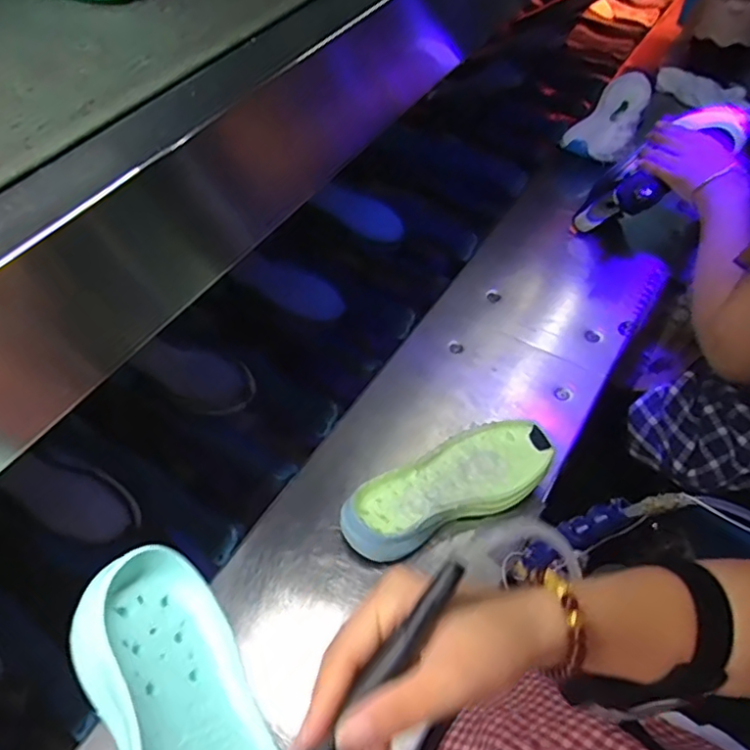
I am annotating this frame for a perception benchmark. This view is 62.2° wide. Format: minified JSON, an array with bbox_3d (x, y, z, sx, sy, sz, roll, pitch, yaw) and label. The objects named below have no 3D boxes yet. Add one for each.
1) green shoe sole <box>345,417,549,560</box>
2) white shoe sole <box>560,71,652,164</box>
[{"bbox_3d":[0.073,0.117,0.639,0.228,0.050,0.087,-22,56,-16],"label":"green shoe sole"},{"bbox_3d":[0.402,-0.434,1.050,0.103,0.045,0.237,27,57,19],"label":"white shoe sole"}]

